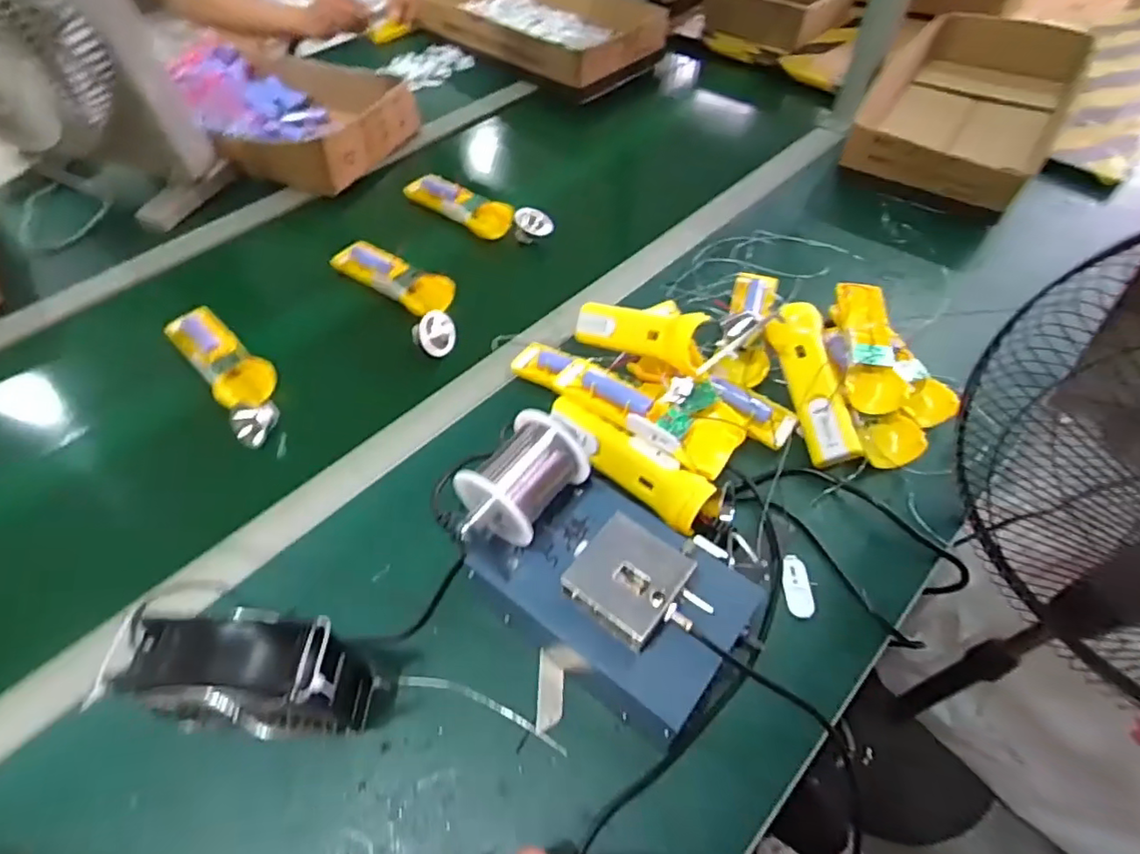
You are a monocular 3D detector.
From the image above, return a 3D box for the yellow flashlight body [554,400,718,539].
[{"bbox_3d":[0.047,0.027,0.525,0.166,0.040,0.038,38,62,25],"label":"yellow flashlight body"}]

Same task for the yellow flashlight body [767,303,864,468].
[{"bbox_3d":[0.231,-0.048,0.581,0.042,0.042,0.187,-3,53,-2],"label":"yellow flashlight body"}]

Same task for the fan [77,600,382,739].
[{"bbox_3d":[-0.203,0.162,0.397,0.127,0.115,0.062,0,53,1],"label":"fan"}]

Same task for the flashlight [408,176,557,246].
[{"bbox_3d":[-0.125,-0.287,0.792,0.210,0.030,0.068,32,60,22],"label":"flashlight"}]

